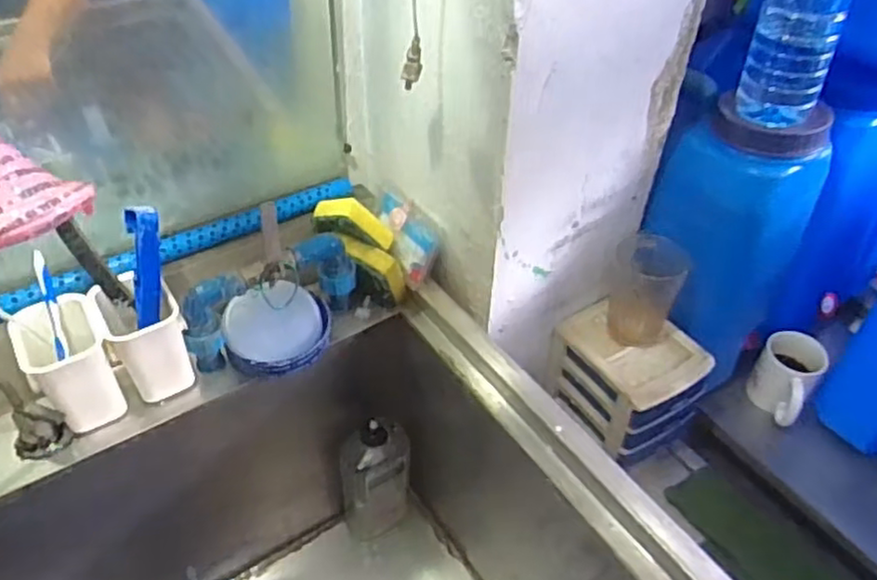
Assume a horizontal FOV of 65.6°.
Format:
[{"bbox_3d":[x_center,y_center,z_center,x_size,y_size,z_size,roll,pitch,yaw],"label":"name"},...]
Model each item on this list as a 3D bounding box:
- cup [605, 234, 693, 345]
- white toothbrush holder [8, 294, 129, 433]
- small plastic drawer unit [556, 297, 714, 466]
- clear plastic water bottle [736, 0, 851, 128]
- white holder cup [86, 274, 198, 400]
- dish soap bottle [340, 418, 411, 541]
[{"bbox_3d":[0.267,0.003,0.875,0.087,0.121,0.075,6,44,4],"label":"cup"},{"bbox_3d":[-0.364,0.077,0.678,0.074,0.105,0.090,-24,50,-24],"label":"white toothbrush holder"},{"bbox_3d":[0.256,0.119,0.919,0.143,0.127,0.173,-20,48,-21],"label":"small plastic drawer unit"},{"bbox_3d":[0.373,-0.282,0.698,0.070,0.219,0.068,2,44,1],"label":"clear plastic water bottle"},{"bbox_3d":[-0.304,0.049,0.707,0.071,0.108,0.082,-25,50,-25],"label":"white holder cup"},{"bbox_3d":[-0.085,0.276,0.957,0.102,0.256,0.066,-9,45,-11],"label":"dish soap bottle"}]

